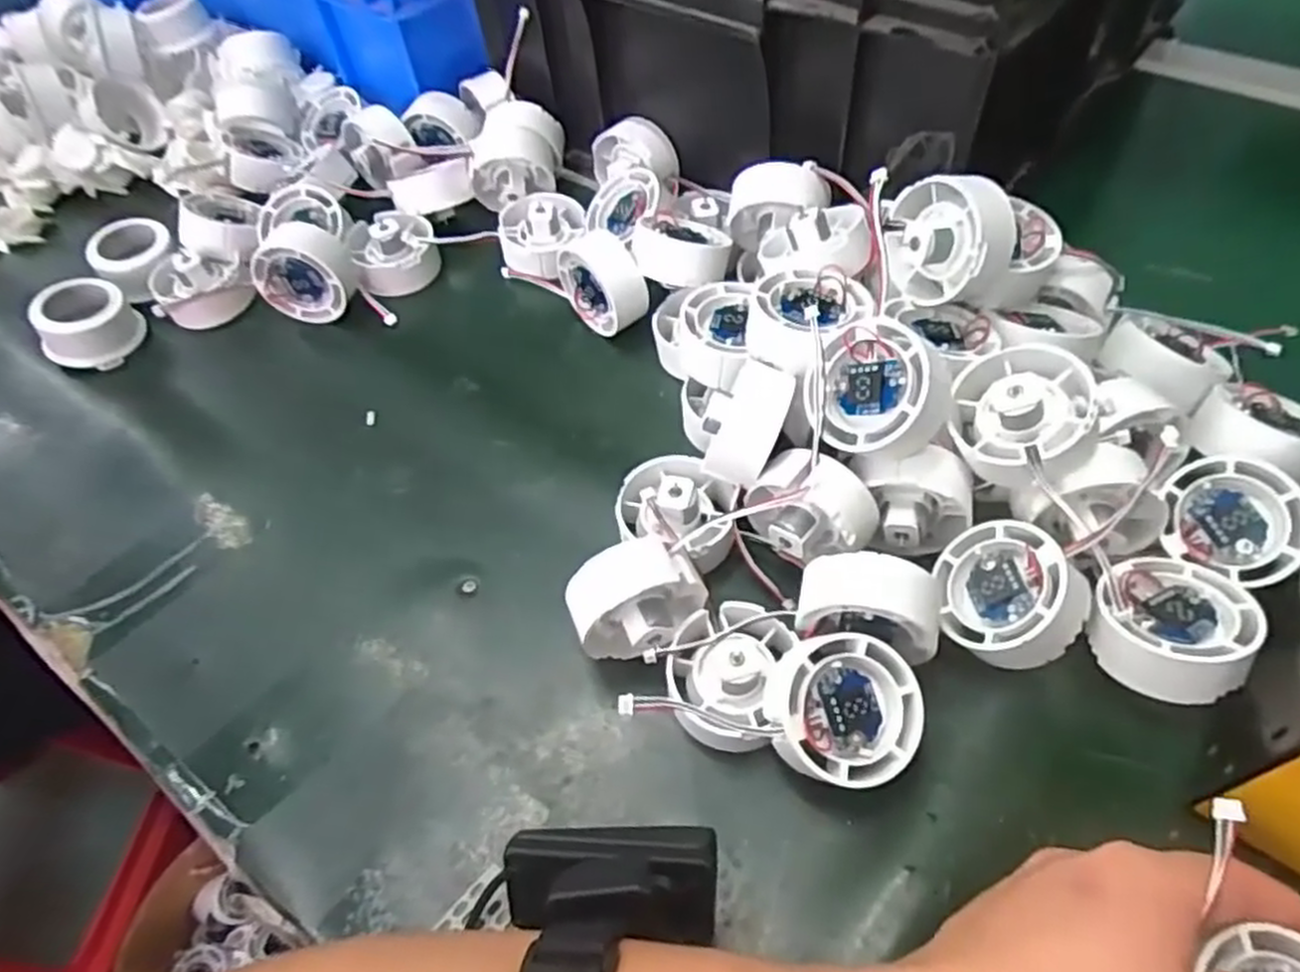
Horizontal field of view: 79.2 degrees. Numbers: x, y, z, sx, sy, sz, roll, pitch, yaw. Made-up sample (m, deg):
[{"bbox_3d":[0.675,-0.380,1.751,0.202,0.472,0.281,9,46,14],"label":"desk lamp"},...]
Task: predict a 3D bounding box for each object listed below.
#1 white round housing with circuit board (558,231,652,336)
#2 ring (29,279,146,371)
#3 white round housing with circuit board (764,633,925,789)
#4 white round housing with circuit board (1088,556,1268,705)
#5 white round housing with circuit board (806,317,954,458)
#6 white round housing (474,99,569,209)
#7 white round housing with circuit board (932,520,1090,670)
[{"bbox_3d":[-0.025,-0.112,0.447,0.029,0.052,0.053,-33,58,-17],"label":"white round housing with circuit board"},{"bbox_3d":[-0.334,-0.094,0.467,0.049,0.037,0.054,35,64,26],"label":"ring"},{"bbox_3d":[0.073,0.085,0.298,0.052,0.023,0.053,3,74,-10],"label":"white round housing with circuit board"},{"bbox_3d":[0.200,0.055,0.305,0.051,0.034,0.057,-19,55,-8],"label":"white round housing with circuit board"},{"bbox_3d":[0.095,-0.039,0.325,0.049,0.052,0.030,28,16,38],"label":"white round housing with circuit board"},{"bbox_3d":[-0.086,-0.213,0.514,0.054,0.043,0.064,3,55,8],"label":"white round housing"},{"bbox_3d":[0.145,0.042,0.315,0.051,0.026,0.054,-31,44,36],"label":"white round housing with circuit board"}]

